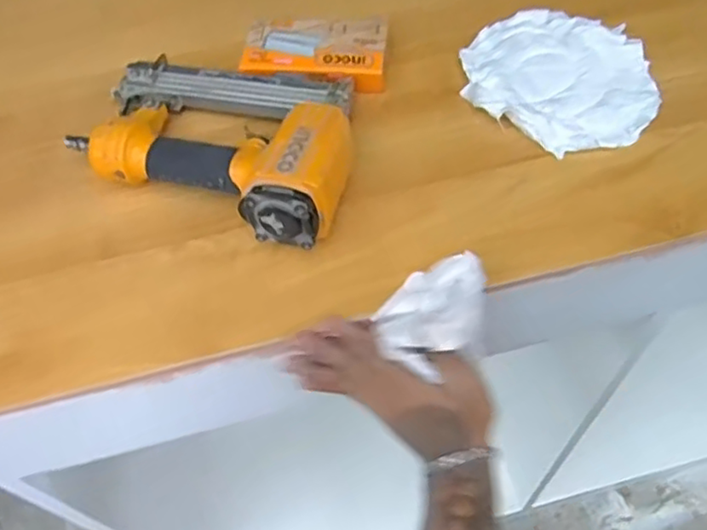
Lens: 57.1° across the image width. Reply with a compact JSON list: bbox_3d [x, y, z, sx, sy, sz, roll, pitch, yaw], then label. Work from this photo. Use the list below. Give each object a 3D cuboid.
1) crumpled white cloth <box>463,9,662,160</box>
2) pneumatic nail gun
[{"bbox_3d":[0.178,-0.165,0.567,0.169,0.025,0.145,34,65,23],"label":"crumpled white cloth"},{"bbox_3d":[-0.112,-0.108,0.514,0.224,0.062,0.170,8,63,7],"label":"pneumatic nail gun"}]

